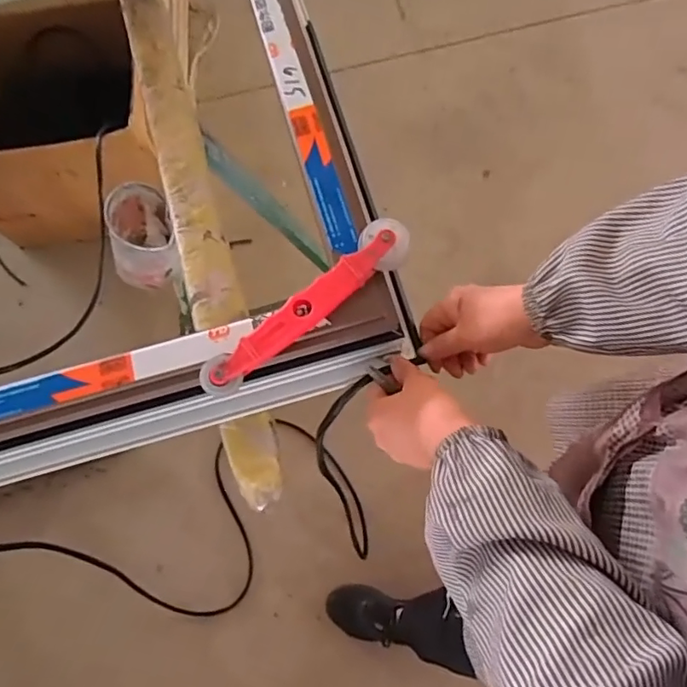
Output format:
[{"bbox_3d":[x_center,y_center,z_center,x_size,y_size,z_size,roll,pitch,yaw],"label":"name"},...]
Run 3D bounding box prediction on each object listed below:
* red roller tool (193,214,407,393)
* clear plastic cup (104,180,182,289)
[{"bbox_3d":[-0.030,-0.031,0.435,0.195,0.022,0.034,-38,74,-9],"label":"red roller tool"},{"bbox_3d":[-0.301,-0.152,0.831,0.084,0.137,0.118,-13,71,-17],"label":"clear plastic cup"}]

